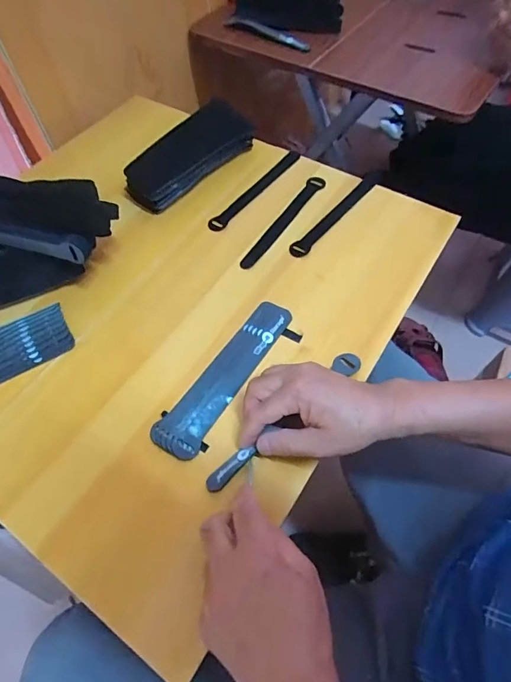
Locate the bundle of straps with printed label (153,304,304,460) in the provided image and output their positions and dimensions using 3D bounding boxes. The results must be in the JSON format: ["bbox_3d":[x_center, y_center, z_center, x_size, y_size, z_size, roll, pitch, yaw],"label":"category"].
[{"bbox_3d":[-0.029,0.036,0.437,0.060,0.013,0.199,34,66,20],"label":"bundle of straps with printed label"}]

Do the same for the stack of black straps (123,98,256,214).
[{"bbox_3d":[-0.087,-0.255,0.569,0.201,0.064,0.066,-37,65,-5],"label":"stack of black straps"}]

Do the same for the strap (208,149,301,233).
[{"bbox_3d":[0.002,-0.220,0.590,0.027,0.006,0.189,35,68,22],"label":"strap"}]

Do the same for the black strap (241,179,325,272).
[{"bbox_3d":[0.040,-0.169,0.564,0.023,0.010,0.200,36,64,7],"label":"black strap"}]

